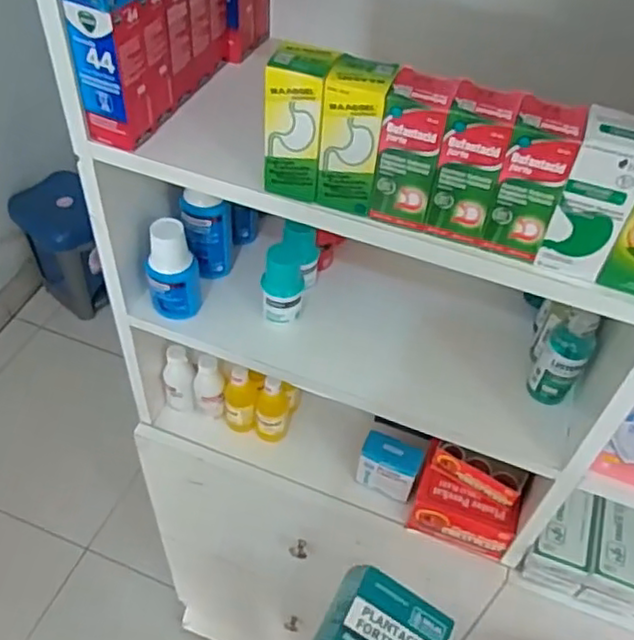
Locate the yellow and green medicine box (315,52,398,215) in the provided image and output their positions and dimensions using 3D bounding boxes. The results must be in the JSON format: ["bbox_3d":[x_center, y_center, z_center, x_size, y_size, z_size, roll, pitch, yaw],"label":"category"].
[{"bbox_3d":[0.027,-0.132,0.479,0.042,0.107,0.034,15,47,8],"label":"yellow and green medicine box"}]

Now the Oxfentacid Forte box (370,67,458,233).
[{"bbox_3d":[0.069,-0.121,0.476,0.043,0.102,0.039,15,47,8],"label":"Oxfentacid Forte box"}]

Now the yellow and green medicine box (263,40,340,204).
[{"bbox_3d":[-0.012,-0.145,0.489,0.046,0.105,0.040,16,47,9],"label":"yellow and green medicine box"}]

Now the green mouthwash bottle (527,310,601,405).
[{"bbox_3d":[0.242,0.032,0.634,0.046,0.114,0.039,31,51,21],"label":"green mouthwash bottle"}]

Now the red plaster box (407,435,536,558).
[{"bbox_3d":[0.179,0.211,0.775,0.118,0.093,0.077,19,48,12],"label":"red plaster box"}]

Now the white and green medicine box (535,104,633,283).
[{"bbox_3d":[0.190,-0.084,0.449,0.044,0.108,0.040,19,48,12],"label":"white and green medicine box"}]

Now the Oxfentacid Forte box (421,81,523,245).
[{"bbox_3d":[0.109,-0.109,0.468,0.044,0.101,0.039,17,47,9],"label":"Oxfentacid Forte box"}]

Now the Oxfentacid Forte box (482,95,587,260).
[{"bbox_3d":[0.149,-0.097,0.460,0.043,0.102,0.042,17,47,9],"label":"Oxfentacid Forte box"}]

